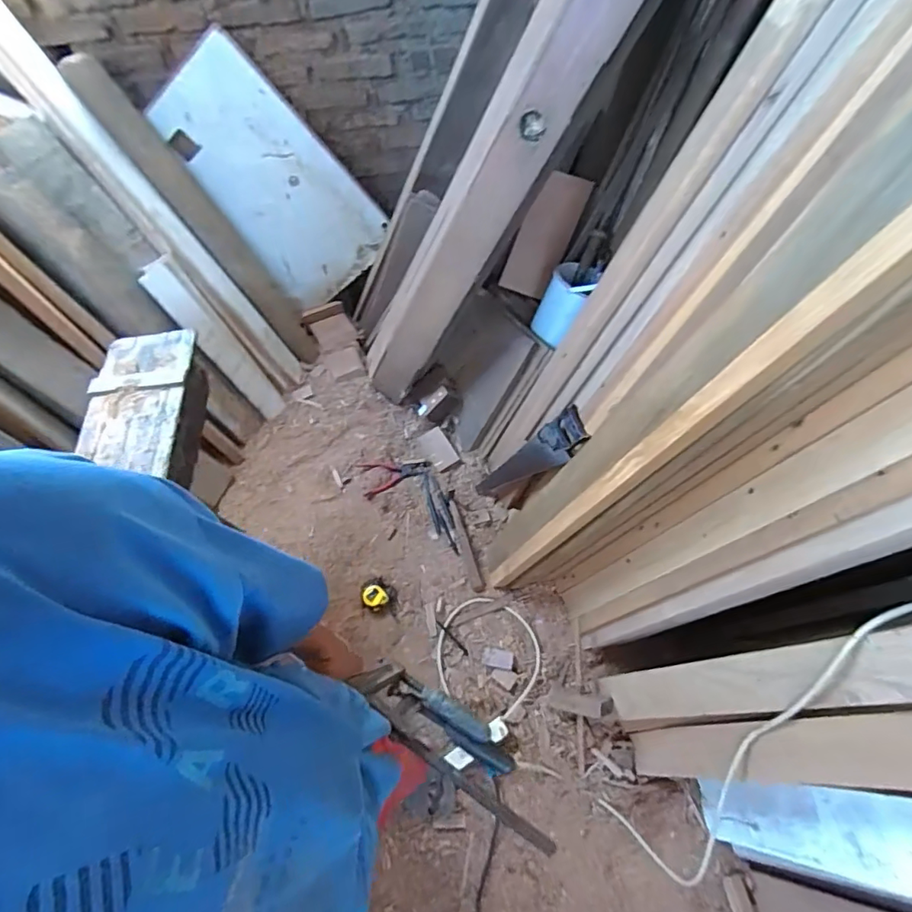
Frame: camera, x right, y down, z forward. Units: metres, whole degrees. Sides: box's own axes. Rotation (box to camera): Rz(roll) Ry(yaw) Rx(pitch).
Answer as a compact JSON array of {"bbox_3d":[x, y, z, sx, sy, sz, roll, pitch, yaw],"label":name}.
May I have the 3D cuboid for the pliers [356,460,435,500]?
[{"bbox_3d":[-0.177,0.060,1.516,0.212,0.013,0.112,-10,62,-3],"label":"pliers"}]

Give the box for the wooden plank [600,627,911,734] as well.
[{"bbox_3d":[0.516,0.400,0.896,0.044,0.736,0.113,3,60,-26],"label":"wooden plank"}]

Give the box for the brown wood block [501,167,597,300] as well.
[{"bbox_3d":[0.252,-0.624,1.475,0.141,0.353,0.032,25,47,-1],"label":"brown wood block"}]

